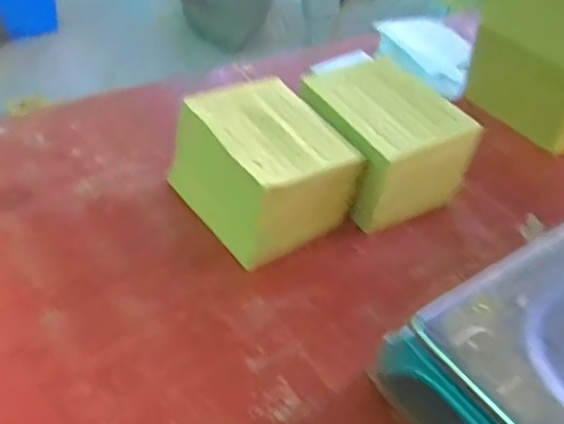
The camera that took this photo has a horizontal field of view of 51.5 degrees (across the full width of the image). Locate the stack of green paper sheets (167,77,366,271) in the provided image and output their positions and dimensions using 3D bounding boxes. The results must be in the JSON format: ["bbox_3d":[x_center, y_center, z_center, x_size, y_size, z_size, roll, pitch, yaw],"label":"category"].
[{"bbox_3d":[-0.018,-0.043,0.596,0.133,0.101,0.162,-23,51,-28],"label":"stack of green paper sheets"}]

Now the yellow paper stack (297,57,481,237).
[{"bbox_3d":[0.110,-0.073,0.627,0.122,0.102,0.168,-18,49,-25],"label":"yellow paper stack"}]

